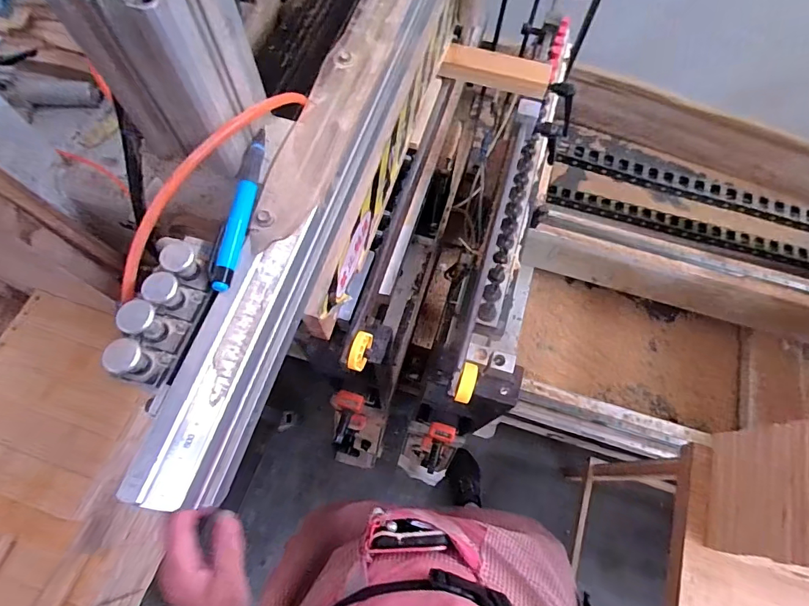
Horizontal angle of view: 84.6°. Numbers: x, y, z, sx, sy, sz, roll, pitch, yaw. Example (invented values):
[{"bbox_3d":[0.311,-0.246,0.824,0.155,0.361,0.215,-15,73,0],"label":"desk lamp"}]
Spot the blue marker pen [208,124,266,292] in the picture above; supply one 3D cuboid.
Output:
[{"bbox_3d":[-0.111,-0.069,0.301,0.015,0.013,0.127,4,68,0],"label":"blue marker pen"}]

